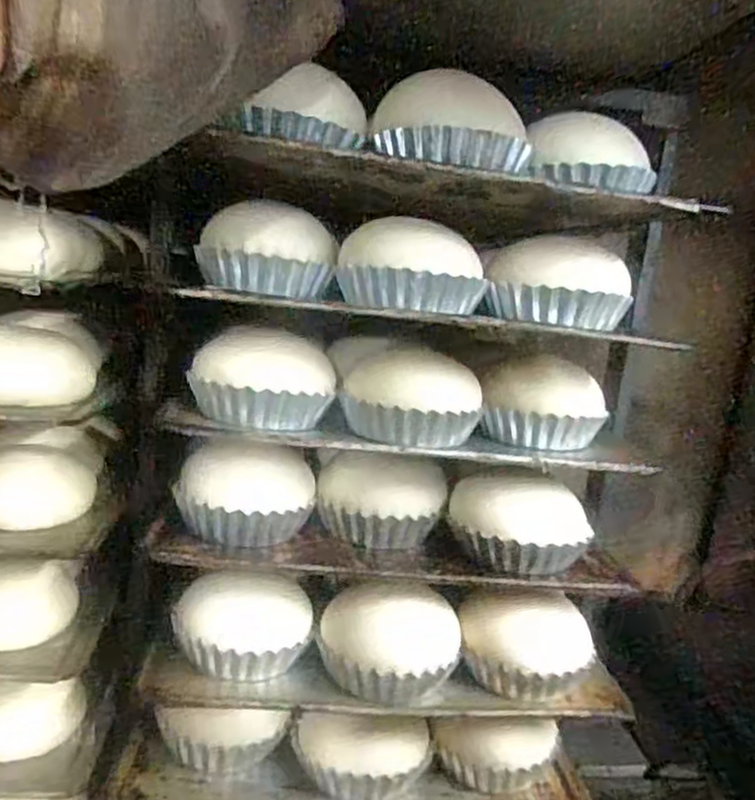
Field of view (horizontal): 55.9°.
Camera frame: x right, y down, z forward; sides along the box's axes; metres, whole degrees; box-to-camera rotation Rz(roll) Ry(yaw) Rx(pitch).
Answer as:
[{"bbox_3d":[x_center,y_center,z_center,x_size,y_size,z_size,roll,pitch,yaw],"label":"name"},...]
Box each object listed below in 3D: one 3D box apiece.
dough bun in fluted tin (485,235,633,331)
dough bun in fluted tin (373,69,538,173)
[{"bbox_3d":[0.121,-0.079,0.472,0.090,0.053,0.069,10,11,19],"label":"dough bun in fluted tin"},{"bbox_3d":[0.045,-0.168,0.419,0.093,0.061,0.078,7,10,0],"label":"dough bun in fluted tin"}]

